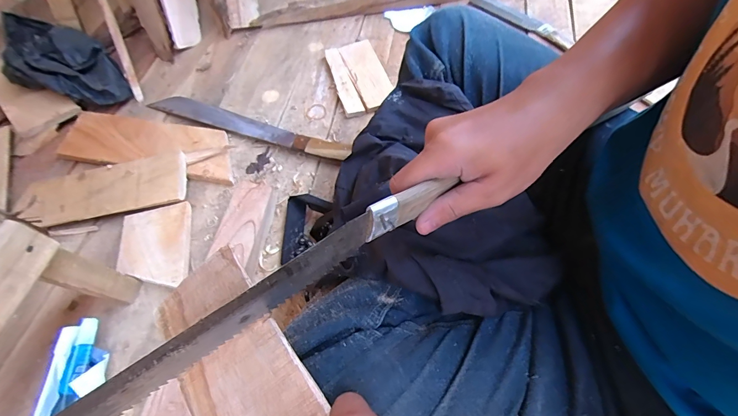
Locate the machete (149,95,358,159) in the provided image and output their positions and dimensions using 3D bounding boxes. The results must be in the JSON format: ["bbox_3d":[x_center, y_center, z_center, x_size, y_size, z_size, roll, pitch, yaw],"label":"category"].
[{"bbox_3d":[-0.212,-0.147,0.632,0.392,0.029,0.043,19,62,14],"label":"machete"}]

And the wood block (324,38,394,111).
[{"bbox_3d":[-0.019,-0.251,0.696,0.095,0.019,0.178,-16,59,-7],"label":"wood block"}]

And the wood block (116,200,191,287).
[{"bbox_3d":[-0.302,0.056,0.519,0.098,0.018,0.128,-13,59,-5],"label":"wood block"}]

